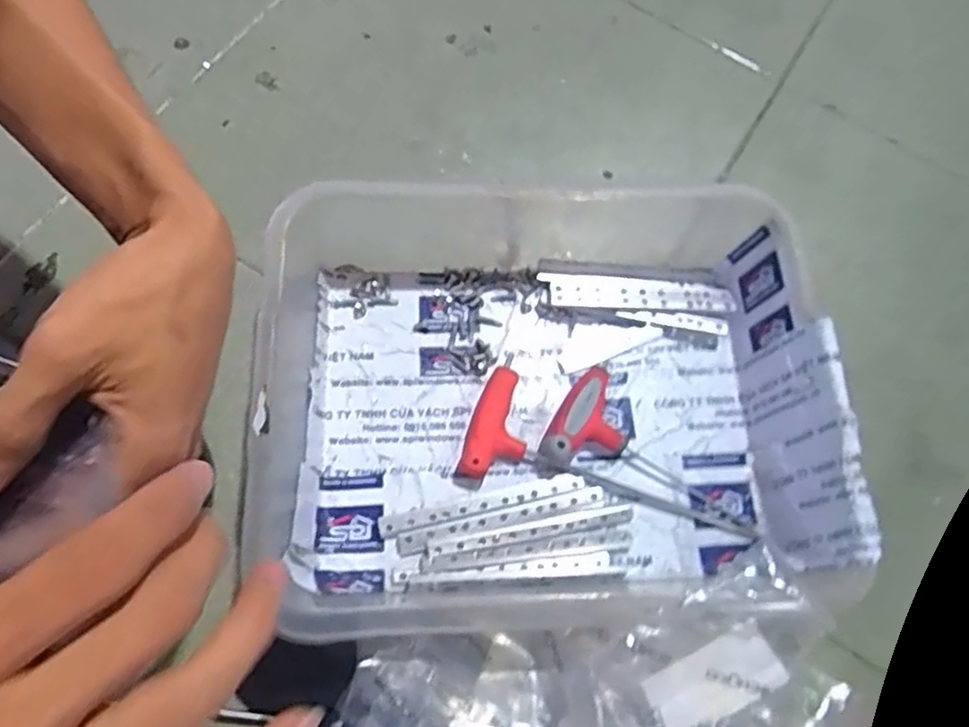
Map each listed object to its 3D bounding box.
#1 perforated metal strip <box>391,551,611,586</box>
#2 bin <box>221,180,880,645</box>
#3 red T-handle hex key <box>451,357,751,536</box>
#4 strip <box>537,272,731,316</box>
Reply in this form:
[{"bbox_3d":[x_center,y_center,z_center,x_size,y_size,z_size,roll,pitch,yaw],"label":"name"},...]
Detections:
[{"bbox_3d":[0.011,0.128,0.420,0.135,0.016,0.011,-3,69,-5],"label":"perforated metal strip"},{"bbox_3d":[0.036,0.021,0.430,0.348,0.083,0.285,3,69,-2],"label":"bin"},{"bbox_3d":[0.081,0.075,0.435,0.195,0.024,0.087,26,70,7],"label":"red T-handle hex key"},{"bbox_3d":[0.113,-0.050,0.503,0.138,0.012,0.026,5,69,-1],"label":"strip"}]

